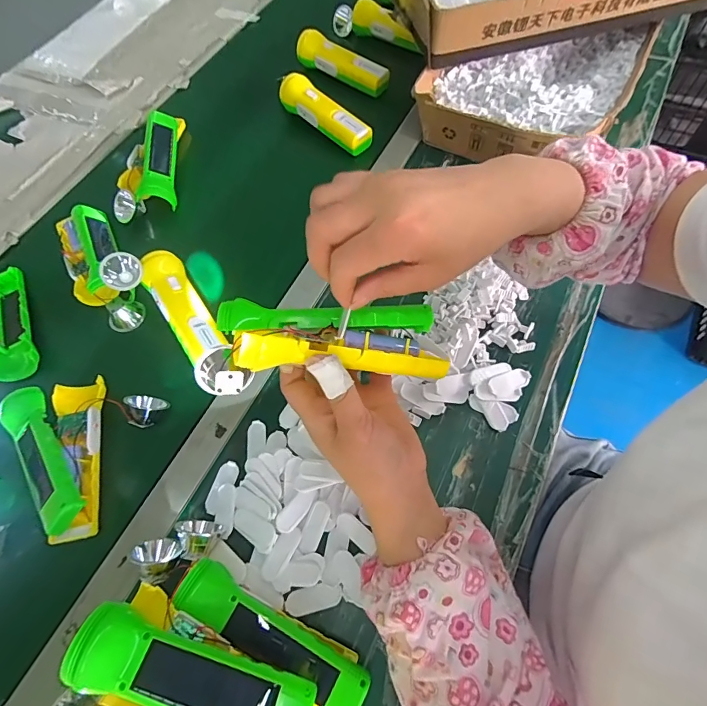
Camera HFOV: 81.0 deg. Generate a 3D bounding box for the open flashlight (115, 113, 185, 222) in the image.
[{"bbox_3d":[-0.302,-0.286,0.611,0.089,0.042,0.195,-9,62,1],"label":"open flashlight"}]

